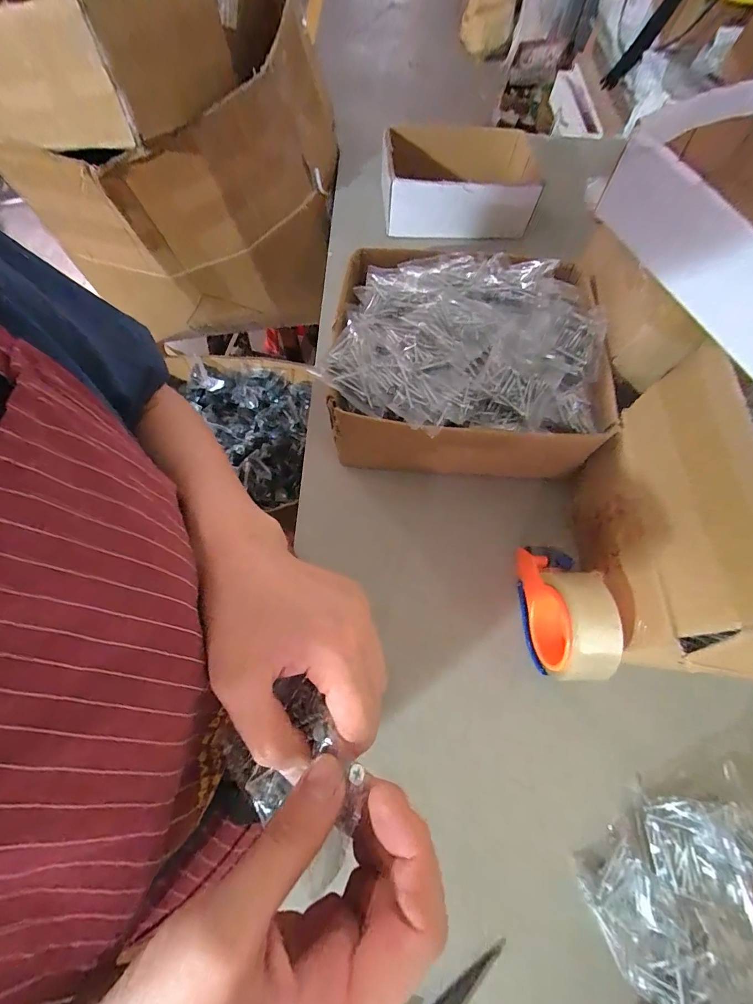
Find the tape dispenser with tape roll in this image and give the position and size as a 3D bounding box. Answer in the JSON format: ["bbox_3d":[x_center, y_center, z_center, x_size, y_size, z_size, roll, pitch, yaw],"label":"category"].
[{"bbox_3d":[0.189,0.105,0.410,0.058,0.087,0.145,-1,66,-3],"label":"tape dispenser with tape roll"}]

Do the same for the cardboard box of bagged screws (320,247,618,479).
[{"bbox_3d":[0.107,-0.180,0.499,0.310,0.132,0.276,5,66,0],"label":"cardboard box of bagged screws"}]

